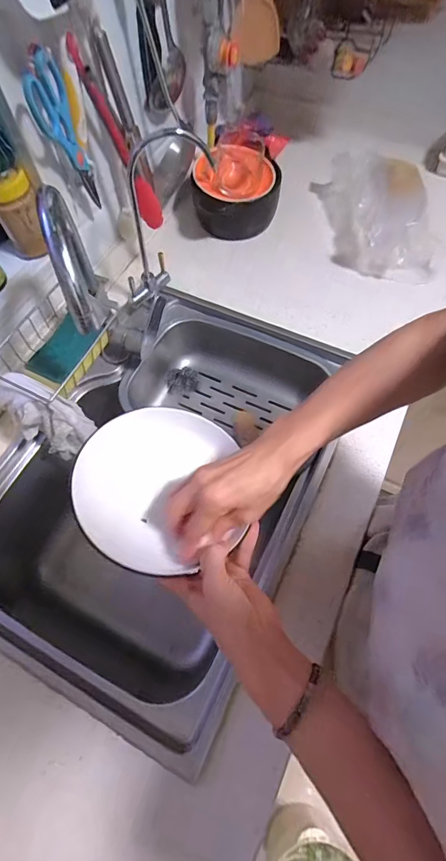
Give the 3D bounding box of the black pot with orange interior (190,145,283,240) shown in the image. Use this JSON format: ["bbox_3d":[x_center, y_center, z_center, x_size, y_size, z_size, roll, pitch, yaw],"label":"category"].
[{"bbox_3d":[0.025,-0.481,0.785,0.162,0.112,0.142,-1,63,1],"label":"black pot with orange interior"}]

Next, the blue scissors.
[{"bbox_3d":[-0.214,-0.399,0.545,0.022,0.192,0.064,21,80,10],"label":"blue scissors"}]

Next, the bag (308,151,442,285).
[{"bbox_3d":[0.309,-0.436,0.781,0.226,0.078,0.282,5,64,4],"label":"bag"}]

